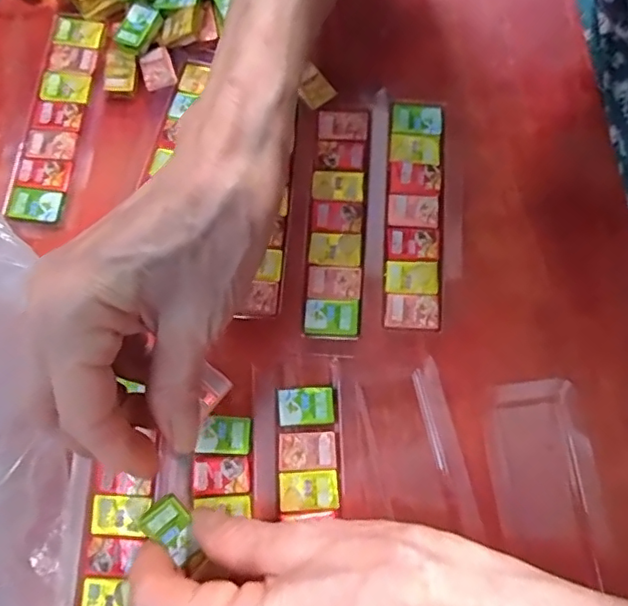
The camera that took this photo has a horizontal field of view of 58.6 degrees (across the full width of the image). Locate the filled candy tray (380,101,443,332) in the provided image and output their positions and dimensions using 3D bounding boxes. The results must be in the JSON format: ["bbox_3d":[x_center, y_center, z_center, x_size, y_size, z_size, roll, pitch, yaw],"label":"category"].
[{"bbox_3d":[0.049,-0.045,0.281,0.026,0.010,0.118,4,77,1],"label":"filled candy tray"}]

